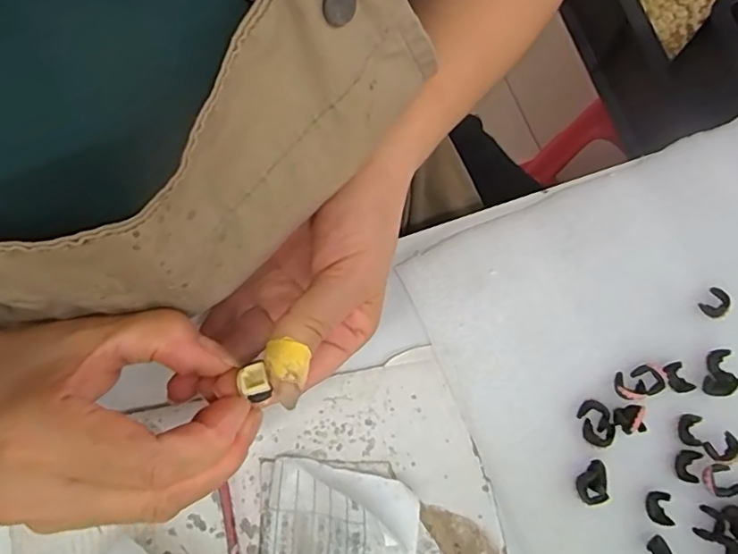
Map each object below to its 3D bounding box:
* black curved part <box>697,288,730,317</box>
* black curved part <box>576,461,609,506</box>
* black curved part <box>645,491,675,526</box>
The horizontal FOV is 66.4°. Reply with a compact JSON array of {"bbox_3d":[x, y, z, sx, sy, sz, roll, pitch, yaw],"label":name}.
[{"bbox_3d":[0.186,0.014,0.302,0.012,0.007,0.016,39,80,9],"label":"black curved part"},{"bbox_3d":[0.111,0.103,0.282,0.014,0.006,0.020,-4,77,0],"label":"black curved part"},{"bbox_3d":[0.143,0.114,0.277,0.010,0.007,0.016,-5,77,-1],"label":"black curved part"}]

